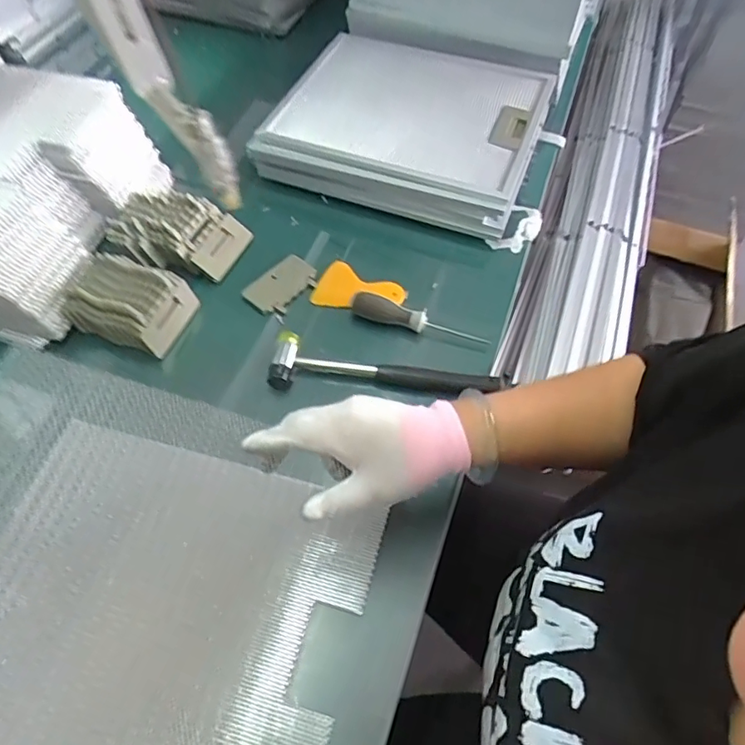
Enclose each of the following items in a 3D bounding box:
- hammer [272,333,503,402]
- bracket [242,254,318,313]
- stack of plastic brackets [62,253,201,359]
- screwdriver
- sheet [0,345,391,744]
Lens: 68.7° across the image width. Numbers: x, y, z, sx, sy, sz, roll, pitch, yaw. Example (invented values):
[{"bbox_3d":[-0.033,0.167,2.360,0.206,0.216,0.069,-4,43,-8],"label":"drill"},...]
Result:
[{"bbox_3d":[0.013,-0.002,0.579,0.240,0.031,0.060,4,58,2],"label":"hammer"},{"bbox_3d":[-0.107,-0.106,0.651,0.052,0.010,0.082,41,71,5],"label":"bracket"},{"bbox_3d":[-0.268,-0.079,0.604,0.121,0.049,0.090,16,59,10],"label":"stack of plastic brackets"},{"bbox_3d":[0.041,-0.062,0.609,0.137,0.024,0.021,16,59,10],"label":"screwdriver"},{"bbox_3d":[-0.169,0.137,0.377,0.324,0.034,0.260,20,54,-6],"label":"sheet"}]

